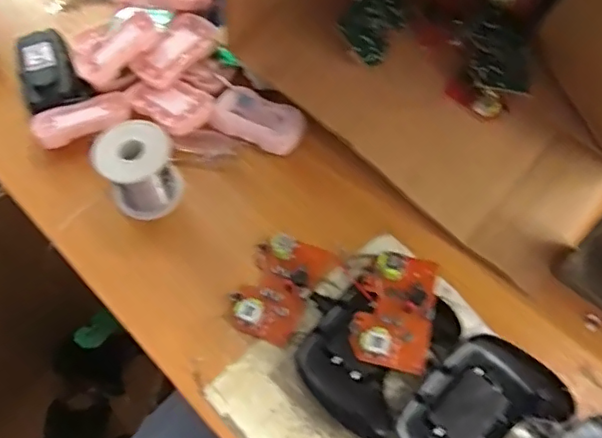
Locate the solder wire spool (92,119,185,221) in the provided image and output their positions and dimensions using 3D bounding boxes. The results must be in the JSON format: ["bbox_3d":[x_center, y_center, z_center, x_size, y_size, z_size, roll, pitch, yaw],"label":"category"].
[{"bbox_3d":[-0.140,-0.042,0.492,0.060,0.063,0.059,-22,62,-11],"label":"solder wire spool"}]

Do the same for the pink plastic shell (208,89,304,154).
[{"bbox_3d":[-0.040,-0.094,0.546,0.089,0.017,0.049,20,63,12],"label":"pink plastic shell"}]

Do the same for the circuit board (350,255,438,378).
[{"bbox_3d":[0.073,0.069,0.432,0.057,0.018,0.087,14,67,7],"label":"circuit board"}]

